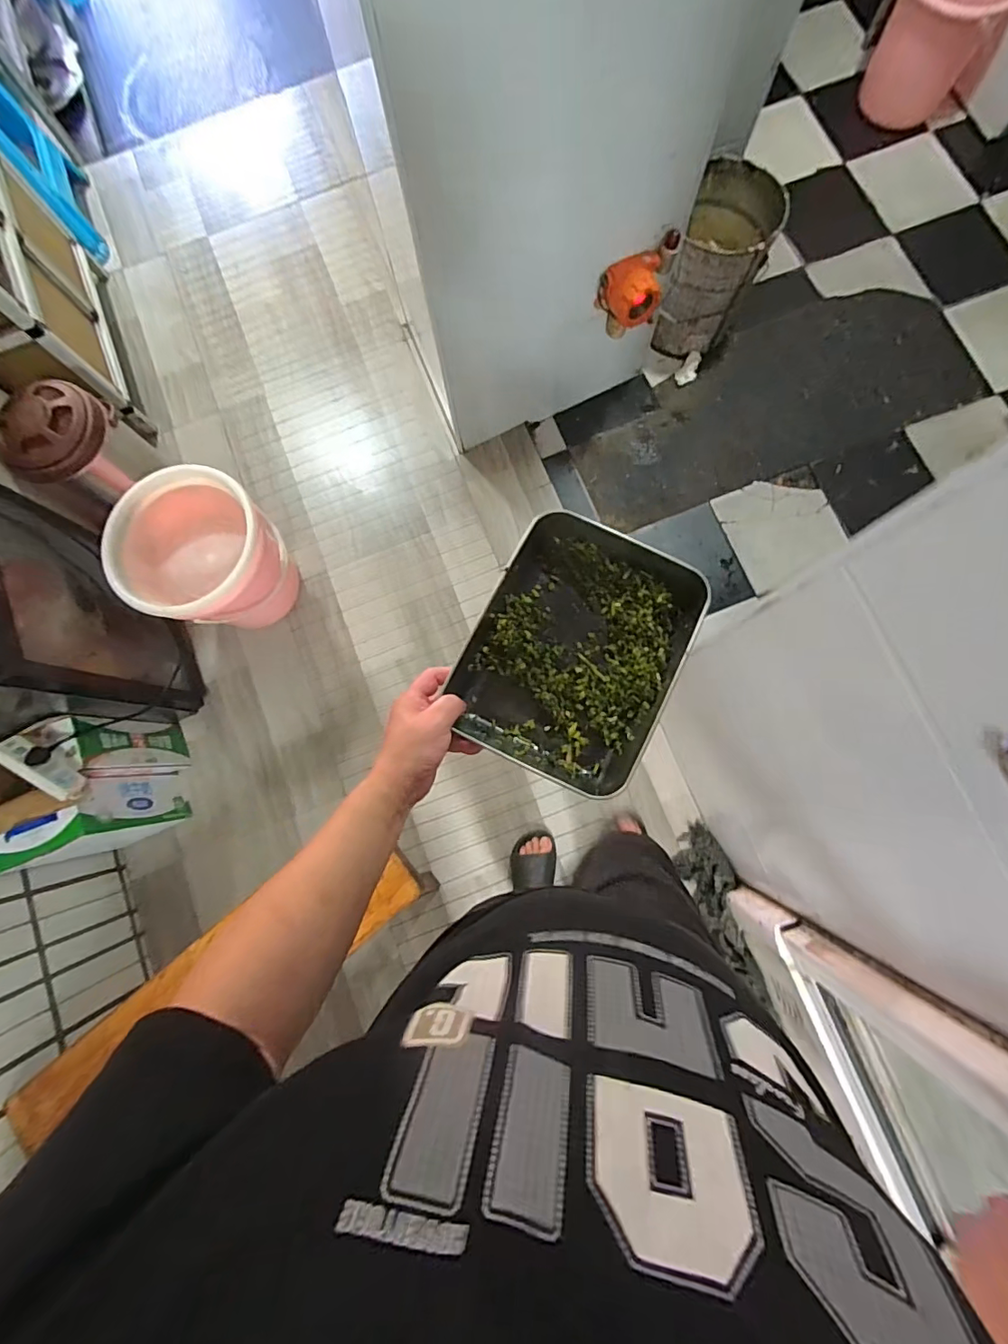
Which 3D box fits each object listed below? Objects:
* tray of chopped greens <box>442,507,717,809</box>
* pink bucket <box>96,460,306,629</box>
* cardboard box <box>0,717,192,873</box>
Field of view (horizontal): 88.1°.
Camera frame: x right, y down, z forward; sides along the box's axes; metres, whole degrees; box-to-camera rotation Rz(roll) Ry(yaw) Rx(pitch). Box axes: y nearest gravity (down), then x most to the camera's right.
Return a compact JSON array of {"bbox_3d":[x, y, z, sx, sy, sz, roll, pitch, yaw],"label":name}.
[{"bbox_3d":[0.069,-0.016,0.529,0.191,0.054,0.234,26,83,6],"label":"tray of chopped greens"},{"bbox_3d":[-0.701,-0.268,1.291,0.295,0.345,0.324,-1,82,5],"label":"pink bucket"},{"bbox_3d":[-0.932,0.266,1.182,0.218,0.396,0.272,-12,81,4],"label":"cardboard box"}]

